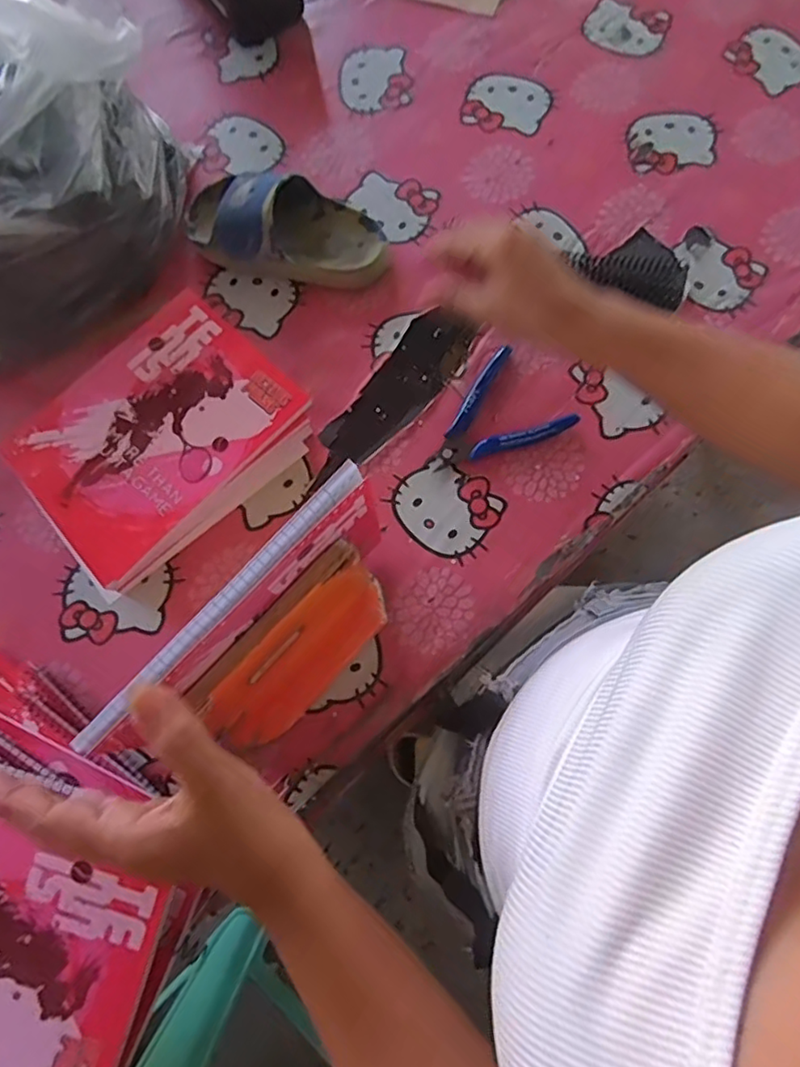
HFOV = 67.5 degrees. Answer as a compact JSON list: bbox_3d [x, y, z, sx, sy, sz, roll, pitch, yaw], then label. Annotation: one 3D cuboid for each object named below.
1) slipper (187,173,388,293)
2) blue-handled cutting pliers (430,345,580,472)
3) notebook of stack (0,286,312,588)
[{"bbox_3d":[-0.100,-0.267,0.515,0.179,0.052,0.077,11,75,5],"label":"slipper"},{"bbox_3d":[0.073,-0.087,0.482,0.108,0.020,0.082,-38,77,-8],"label":"blue-handled cutting pliers"},{"bbox_3d":[-0.193,-0.081,0.465,0.148,0.008,0.203,42,80,11],"label":"notebook of stack"}]

